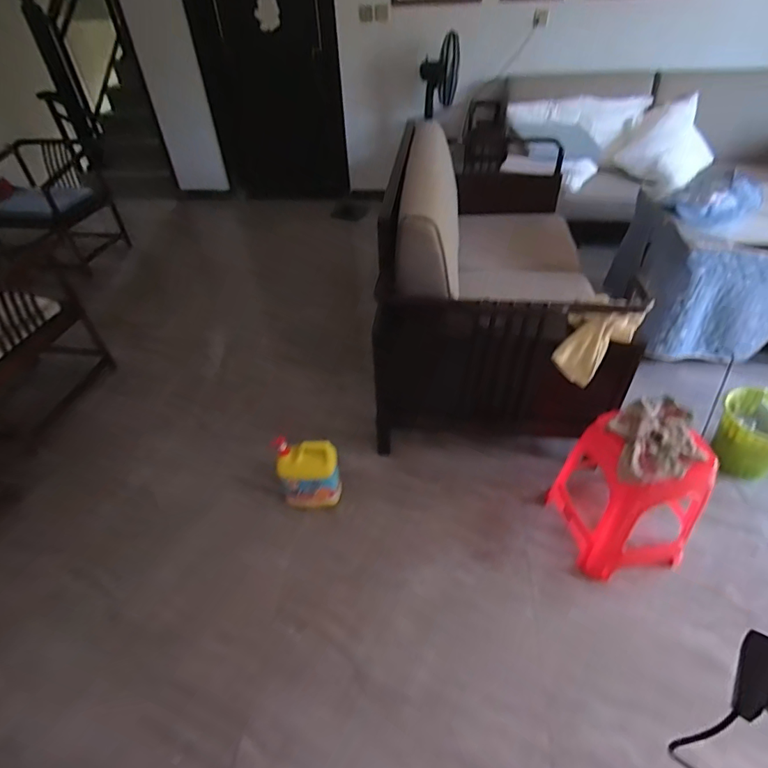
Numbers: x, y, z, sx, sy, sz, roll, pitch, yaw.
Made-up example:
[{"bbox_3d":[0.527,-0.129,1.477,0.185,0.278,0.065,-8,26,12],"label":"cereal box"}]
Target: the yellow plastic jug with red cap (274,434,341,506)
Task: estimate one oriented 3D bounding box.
[{"bbox_3d":[-0.265,0.323,1.628,0.208,0.256,0.119,-3,43,0],"label":"yellow plastic jug with red cap"}]

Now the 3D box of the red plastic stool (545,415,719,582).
[{"bbox_3d":[0.784,0.345,1.432,0.342,0.457,0.322,-7,43,-5],"label":"red plastic stool"}]

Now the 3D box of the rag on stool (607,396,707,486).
[{"bbox_3d":[0.776,0.146,1.303,0.250,0.056,0.299,3,44,6],"label":"rag on stool"}]

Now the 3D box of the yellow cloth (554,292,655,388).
[{"bbox_3d":[0.655,-0.138,1.422,0.200,0.219,0.210,25,50,26],"label":"yellow cloth"}]

